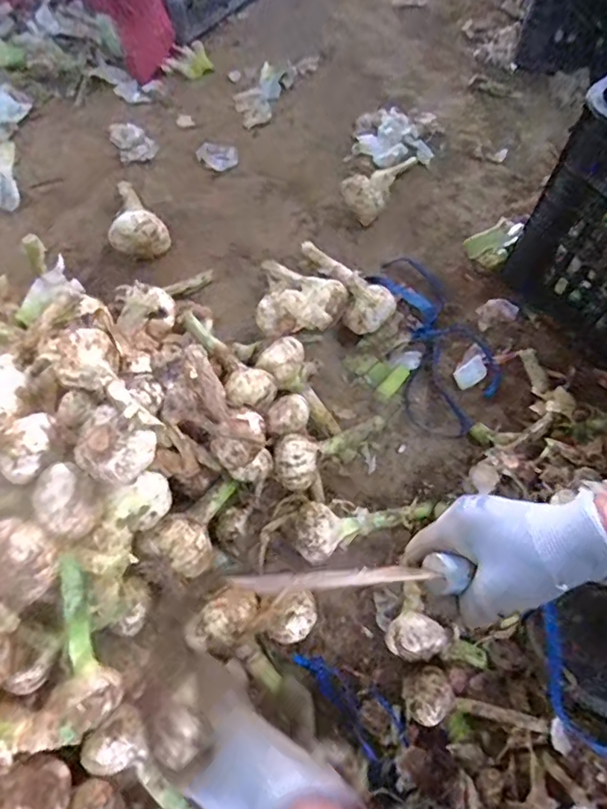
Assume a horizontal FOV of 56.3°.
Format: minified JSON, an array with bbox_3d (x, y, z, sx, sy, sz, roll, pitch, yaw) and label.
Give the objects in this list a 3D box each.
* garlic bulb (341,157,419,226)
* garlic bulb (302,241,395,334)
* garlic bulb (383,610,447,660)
[{"bbox_3d":[0.096,-0.257,0.651,0.047,0.036,0.132,38,58,13],"label":"garlic bulb"},{"bbox_3d":[0.048,-0.129,0.597,0.047,0.052,0.126,-23,71,-10],"label":"garlic bulb"},{"bbox_3d":[0.089,0.189,0.467,0.044,0.043,0.035,-17,69,-10],"label":"garlic bulb"}]

